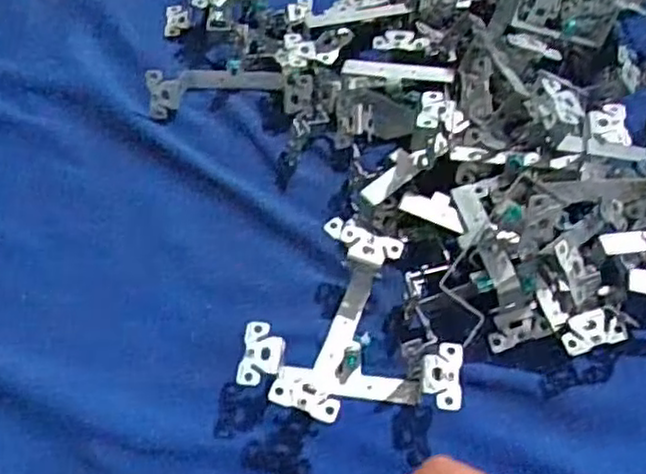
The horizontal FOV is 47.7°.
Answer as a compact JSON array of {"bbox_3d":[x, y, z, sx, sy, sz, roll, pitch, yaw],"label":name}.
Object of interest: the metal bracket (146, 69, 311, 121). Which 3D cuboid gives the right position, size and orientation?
[{"bbox_3d":[-0.060,-0.098,0.475,0.103,0.027,0.038,1,57,0],"label":"metal bracket"}]

